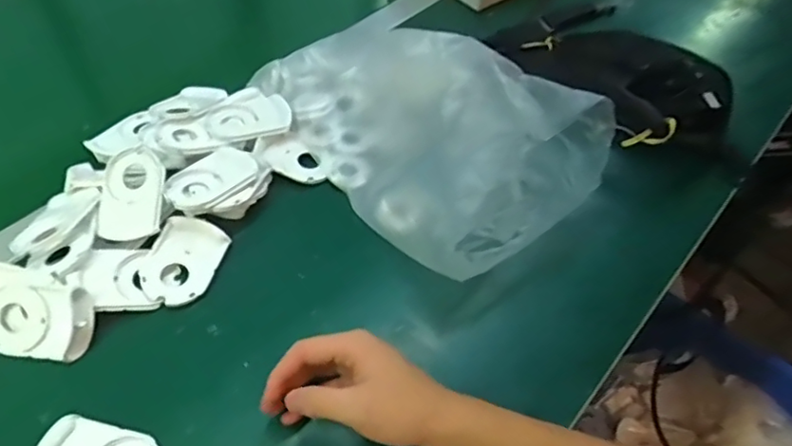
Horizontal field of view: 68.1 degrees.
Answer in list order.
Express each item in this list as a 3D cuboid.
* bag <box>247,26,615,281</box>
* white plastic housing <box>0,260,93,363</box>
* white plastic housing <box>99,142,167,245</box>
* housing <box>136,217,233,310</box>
[{"bbox_3d":[0.027,-0.118,0.585,0.228,0.108,0.337,-33,59,-25],"label":"bag"},{"bbox_3d":[-0.292,0.072,0.467,0.107,0.018,0.063,15,88,8],"label":"white plastic housing"},{"bbox_3d":[-0.234,-0.026,0.520,0.058,0.014,0.083,-7,75,5],"label":"white plastic housing"},{"bbox_3d":[-0.186,0.032,0.508,0.054,0.016,0.078,14,53,9],"label":"housing"}]

